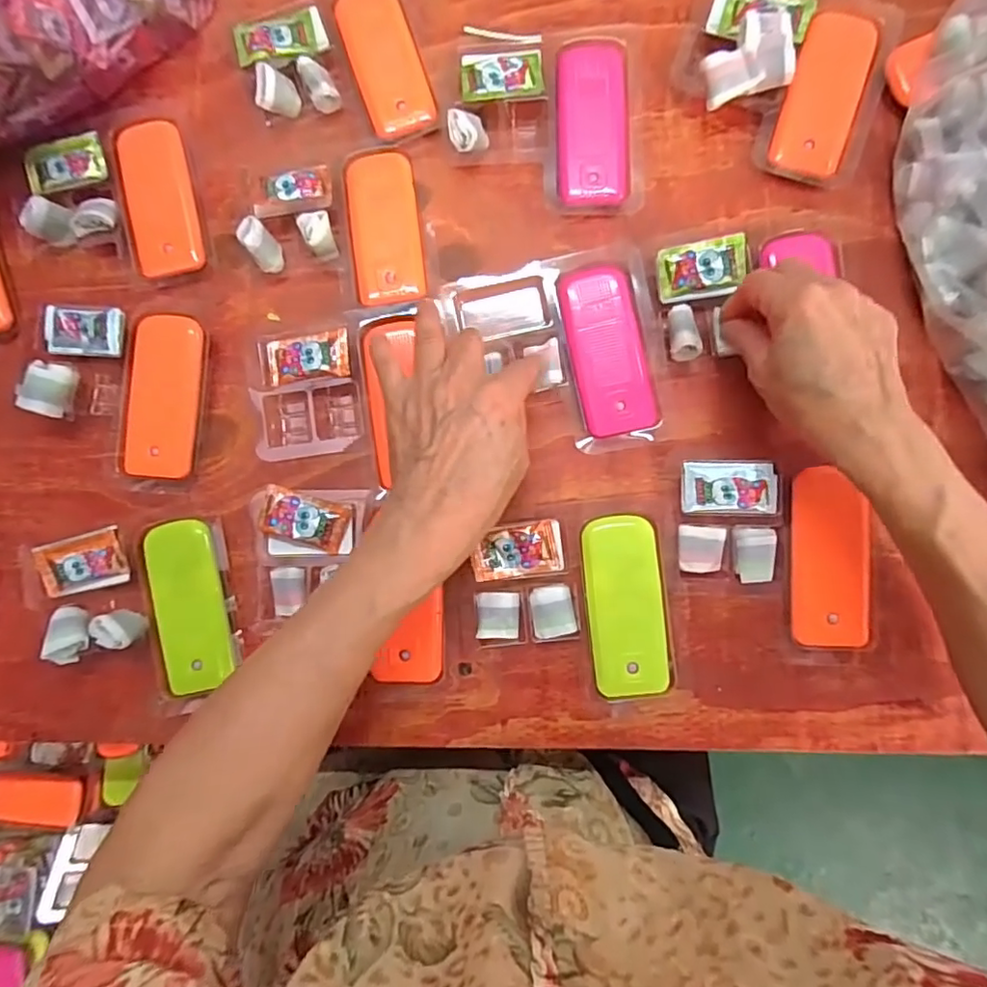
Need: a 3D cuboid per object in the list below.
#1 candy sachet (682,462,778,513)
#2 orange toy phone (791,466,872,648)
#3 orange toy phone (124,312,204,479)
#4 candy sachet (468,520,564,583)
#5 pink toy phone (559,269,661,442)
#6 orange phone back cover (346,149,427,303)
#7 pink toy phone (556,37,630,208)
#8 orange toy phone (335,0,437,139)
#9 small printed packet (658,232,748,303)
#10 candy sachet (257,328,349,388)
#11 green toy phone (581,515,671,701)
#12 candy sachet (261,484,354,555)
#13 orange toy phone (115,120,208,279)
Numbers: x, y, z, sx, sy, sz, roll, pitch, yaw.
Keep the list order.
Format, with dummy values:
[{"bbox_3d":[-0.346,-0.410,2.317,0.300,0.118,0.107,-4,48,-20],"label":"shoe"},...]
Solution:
[{"bbox_3d":[0.141,-0.004,0.355,0.054,0.014,0.030,0,83,3],"label":"candy sachet"},{"bbox_3d":[0.198,0.038,0.343,0.044,0.007,0.102,0,92,5],"label":"orange toy phone"},{"bbox_3d":[-0.211,-0.063,0.379,0.041,0.018,0.104,3,84,3],"label":"orange toy phone"},{"bbox_3d":[0.015,0.035,0.350,0.052,0.012,0.031,-9,93,4],"label":"candy sachet"},{"bbox_3d":[0.072,-0.088,0.370,0.044,0.020,0.103,-12,83,1],"label":"pink toy phone"},{"bbox_3d":[-0.070,-0.171,0.387,0.043,0.019,0.102,-7,83,2],"label":"orange phone back cover"},{"bbox_3d":[0.065,-0.241,0.387,0.046,0.024,0.104,-1,83,3],"label":"pink toy phone"},{"bbox_3d":[-0.073,-0.293,0.401,0.042,0.020,0.105,-19,83,0],"label":"orange toy phone"},{"bbox_3d":[0.127,-0.136,0.358,0.052,0.005,0.034,-7,97,3],"label":"small printed packet"},{"bbox_3d":[-0.119,-0.087,0.372,0.057,0.004,0.030,-6,83,9],"label":"candy sachet"},{"bbox_3d":[0.079,0.067,0.354,0.044,0.018,0.105,-6,83,2],"label":"green toy phone"},{"bbox_3d":[-0.115,0.017,0.358,0.051,0.005,0.029,18,88,-5],"label":"candy sachet"},{"bbox_3d":[-0.223,-0.197,0.395,0.043,0.017,0.102,-11,83,1],"label":"orange toy phone"}]

